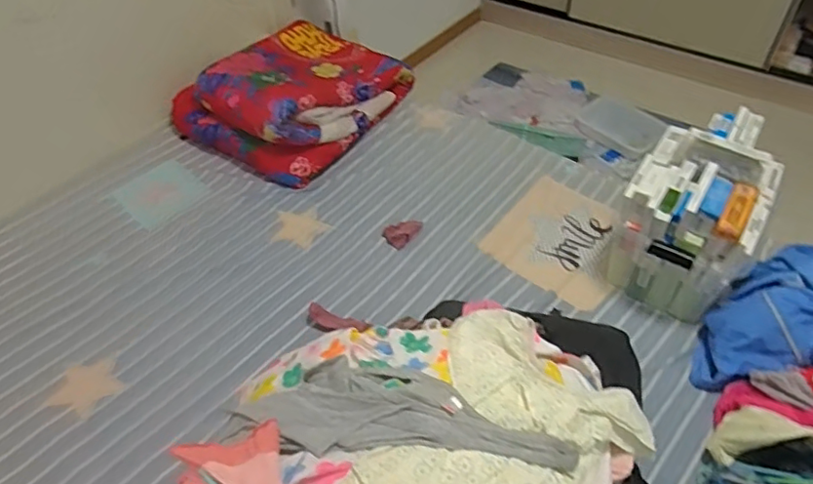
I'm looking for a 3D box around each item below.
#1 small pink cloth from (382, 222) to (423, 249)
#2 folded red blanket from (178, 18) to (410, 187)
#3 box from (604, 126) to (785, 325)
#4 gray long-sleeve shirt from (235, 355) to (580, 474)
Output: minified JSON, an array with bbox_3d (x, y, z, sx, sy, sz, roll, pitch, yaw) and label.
[{"bbox_3d":[-0.008,-0.027,1.485,0.106,0.044,0.096,-6,44,-2],"label":"small pink cloth"},{"bbox_3d":[-0.340,-0.471,1.811,0.522,0.231,0.596,27,53,28],"label":"folded red blanket"},{"bbox_3d":[0.620,-0.050,1.277,0.259,0.339,0.330,23,51,25],"label":"box"},{"bbox_3d":[-0.017,0.221,0.725,0.445,0.057,0.119,11,49,13],"label":"gray long-sleeve shirt"}]

